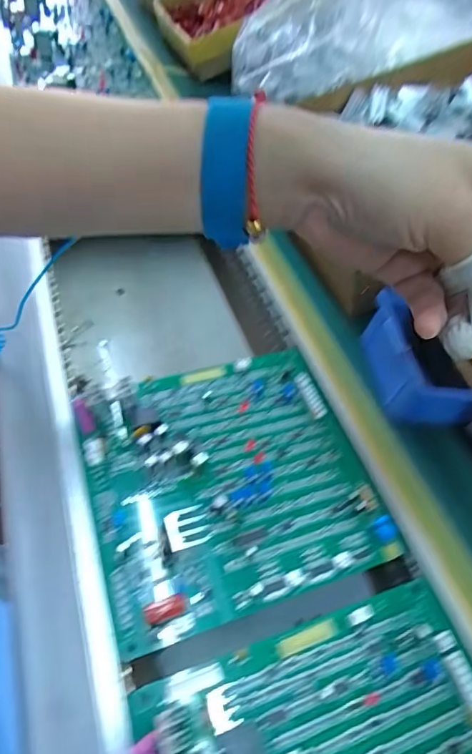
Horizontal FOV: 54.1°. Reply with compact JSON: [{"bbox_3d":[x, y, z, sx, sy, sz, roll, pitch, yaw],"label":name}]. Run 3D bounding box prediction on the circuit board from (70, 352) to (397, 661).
[{"bbox_3d":[-0.005,0.060,0.316,0.180,0.020,0.176,-13,56,-16],"label":"circuit board"}]

